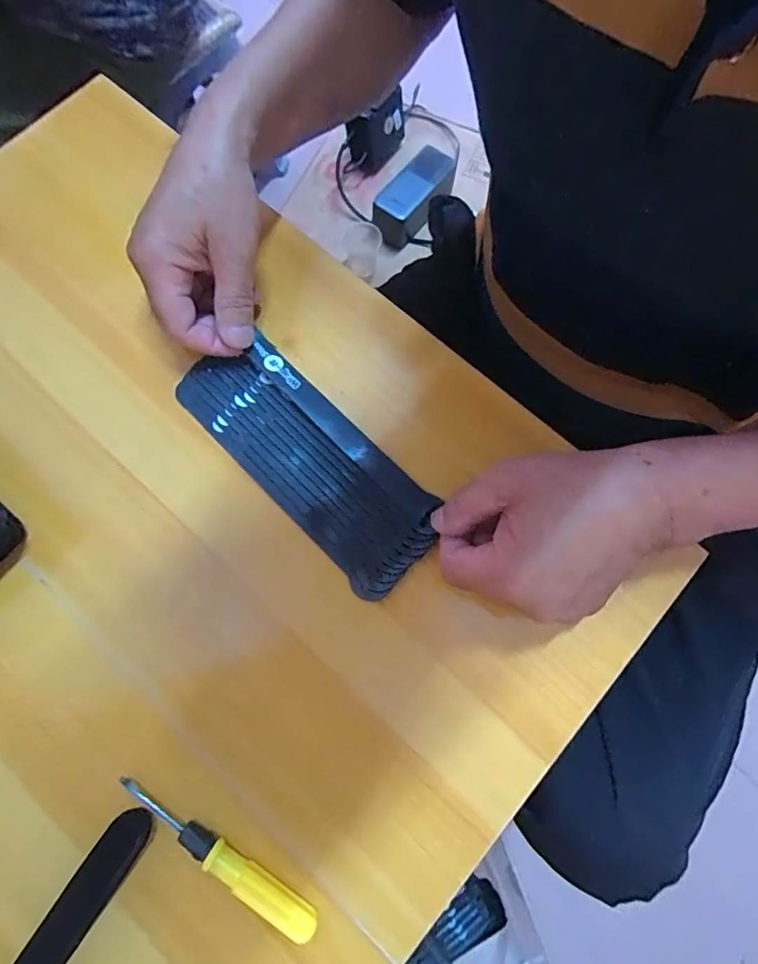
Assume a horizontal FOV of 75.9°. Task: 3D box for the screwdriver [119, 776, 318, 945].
[{"bbox_3d":[-0.089,0.203,0.264,0.127,0.011,0.015,32,78,7],"label":"screwdriver"}]

